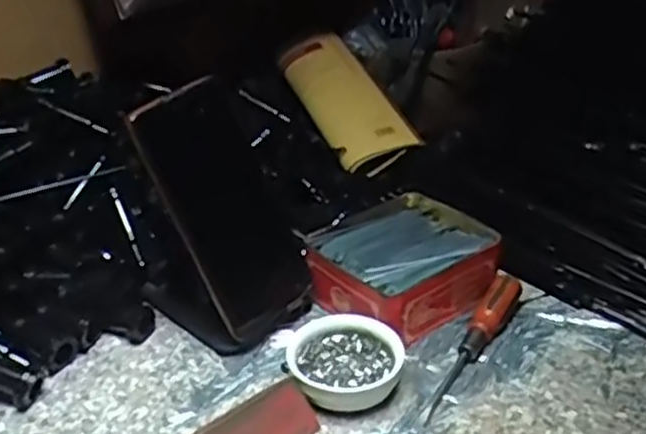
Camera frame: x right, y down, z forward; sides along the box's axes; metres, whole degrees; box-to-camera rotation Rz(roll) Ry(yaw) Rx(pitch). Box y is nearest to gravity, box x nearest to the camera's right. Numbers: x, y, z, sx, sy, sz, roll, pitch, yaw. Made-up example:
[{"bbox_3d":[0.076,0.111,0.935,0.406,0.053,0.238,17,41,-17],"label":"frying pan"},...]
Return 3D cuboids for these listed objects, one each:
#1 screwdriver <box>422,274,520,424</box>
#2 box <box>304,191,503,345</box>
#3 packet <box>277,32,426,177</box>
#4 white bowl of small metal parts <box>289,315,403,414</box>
[{"bbox_3d":[0.100,0.084,0.497,0.022,0.016,0.135,18,47,30],"label":"screwdriver"},{"bbox_3d":[0.058,0.034,0.562,0.126,0.040,0.107,-22,35,-32],"label":"box"},{"bbox_3d":[0.024,-0.118,0.752,0.076,0.029,0.204,-13,49,-21],"label":"packet"},{"bbox_3d":[0.015,0.093,0.475,0.070,0.030,0.064,-1,29,0],"label":"white bowl of small metal parts"}]

